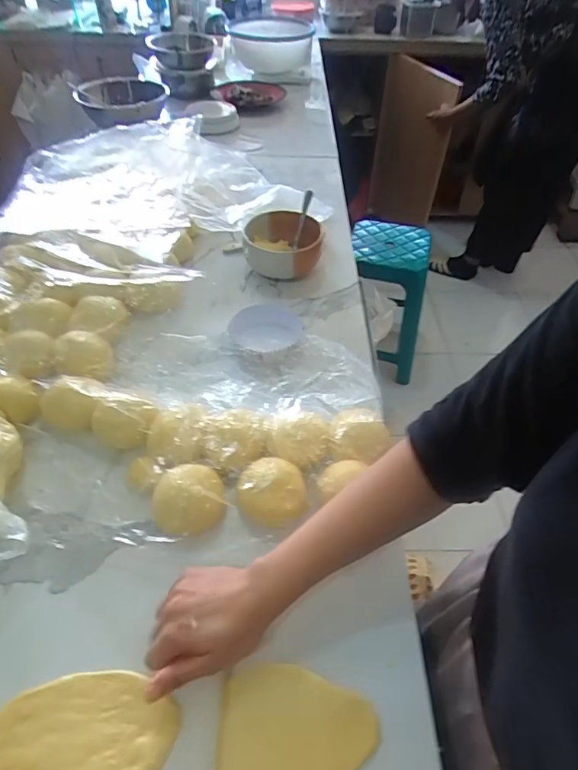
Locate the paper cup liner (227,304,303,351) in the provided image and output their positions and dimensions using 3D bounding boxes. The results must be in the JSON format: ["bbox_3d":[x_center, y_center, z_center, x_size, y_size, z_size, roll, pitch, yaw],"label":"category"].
[{"bbox_3d":[-0.032,-0.081,0.666,0.100,0.032,0.120,-1,47,-2],"label":"paper cup liner"}]

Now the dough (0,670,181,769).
[{"bbox_3d":[-0.161,0.270,0.363,0.144,0.011,0.080,-2,47,-4],"label":"dough"}]

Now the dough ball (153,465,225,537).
[{"bbox_3d":[-0.098,0.118,0.473,0.068,0.039,0.064,1,47,-1],"label":"dough ball"}]

